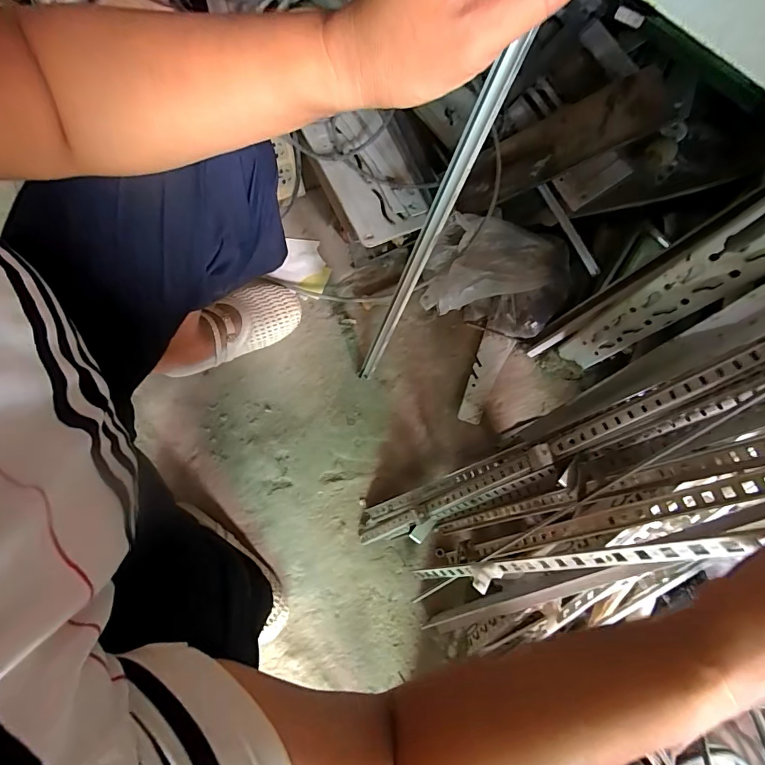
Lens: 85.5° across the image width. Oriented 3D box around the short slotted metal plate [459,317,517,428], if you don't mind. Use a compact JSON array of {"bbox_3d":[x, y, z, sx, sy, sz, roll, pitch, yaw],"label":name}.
[{"bbox_3d":[0.172,-0.014,0.677,0.051,0.008,0.170,19,78,2],"label":"short slotted metal plate"}]

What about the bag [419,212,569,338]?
[{"bbox_3d":[0.178,-0.160,0.655,0.215,0.126,0.145,21,78,6],"label":"bag"}]

